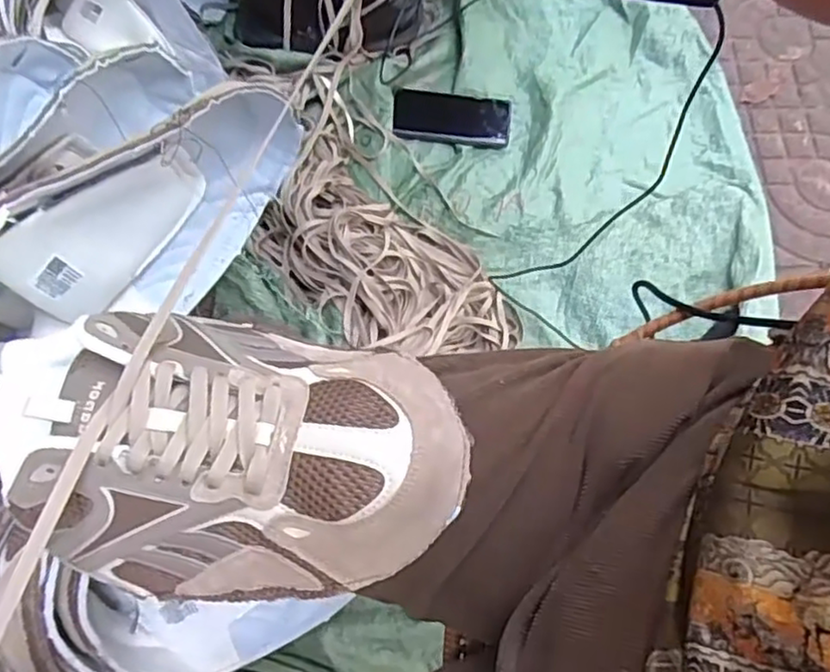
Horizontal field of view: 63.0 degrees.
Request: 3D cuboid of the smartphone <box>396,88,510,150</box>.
[{"bbox_3d":[0.051,-0.301,0.936,0.161,0.011,0.084,6,74,-6],"label":"smartphone"}]

